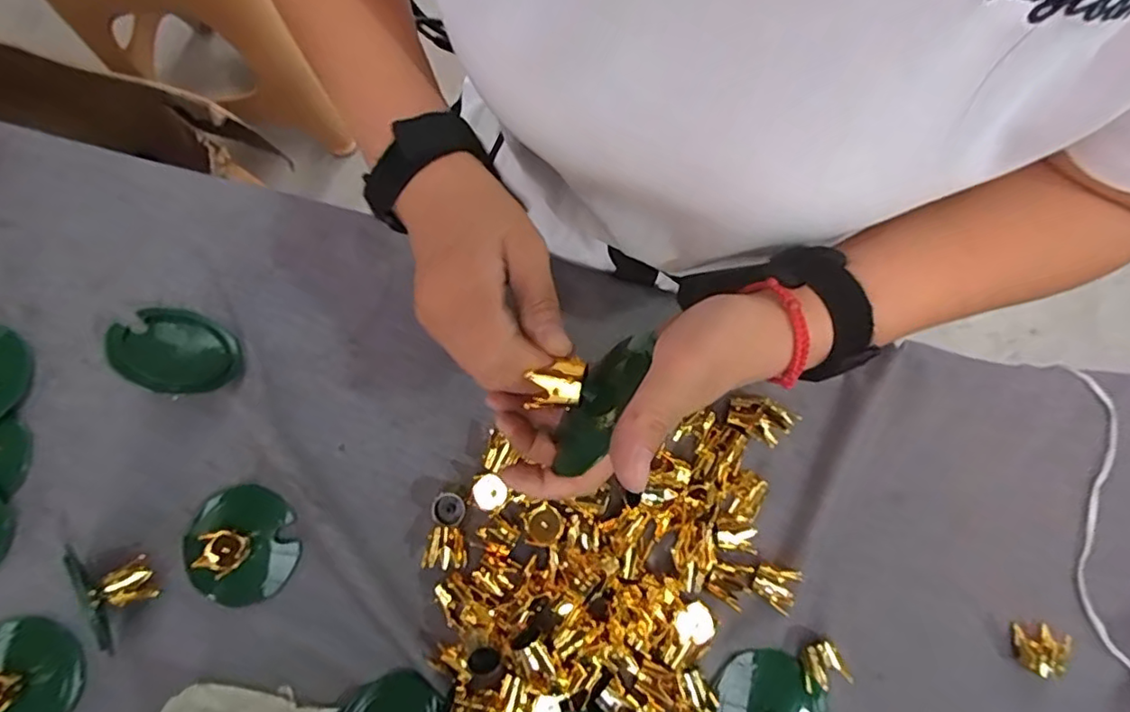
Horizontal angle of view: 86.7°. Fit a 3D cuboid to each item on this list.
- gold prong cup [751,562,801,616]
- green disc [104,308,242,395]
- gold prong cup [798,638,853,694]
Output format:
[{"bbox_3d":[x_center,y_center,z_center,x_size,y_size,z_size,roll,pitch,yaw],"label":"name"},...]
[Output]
[{"bbox_3d":[0.137,0.149,0.393,0.027,0.017,0.027,29,81,5],"label":"gold prong cup"},{"bbox_3d":[-0.258,-0.003,0.399,0.070,0.008,0.068,22,39,-19],"label":"green disc"},{"bbox_3d":[0.163,0.197,0.380,0.022,0.028,0.027,-11,80,-2],"label":"gold prong cup"}]

